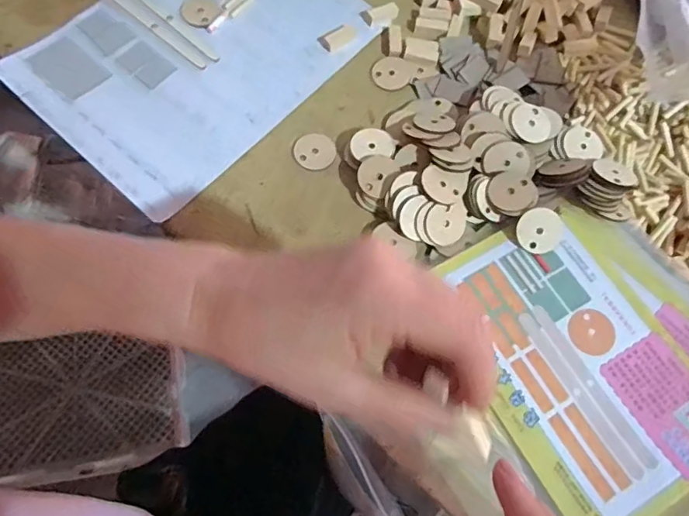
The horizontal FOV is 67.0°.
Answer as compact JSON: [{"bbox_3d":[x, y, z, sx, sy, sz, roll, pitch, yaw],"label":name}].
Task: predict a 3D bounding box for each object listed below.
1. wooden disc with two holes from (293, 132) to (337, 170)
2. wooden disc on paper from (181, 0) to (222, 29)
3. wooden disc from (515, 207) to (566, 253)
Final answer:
[{"bbox_3d":[-0.024,-0.087,0.423,0.033,0.004,0.032,1,69,-1],"label":"wooden disc with two holes"},{"bbox_3d":[-0.129,-0.219,0.461,0.034,0.004,0.030,33,72,10],"label":"wooden disc on paper"},{"bbox_3d":[0.145,-0.020,0.387,0.033,0.004,0.033,0,93,-3],"label":"wooden disc"}]

